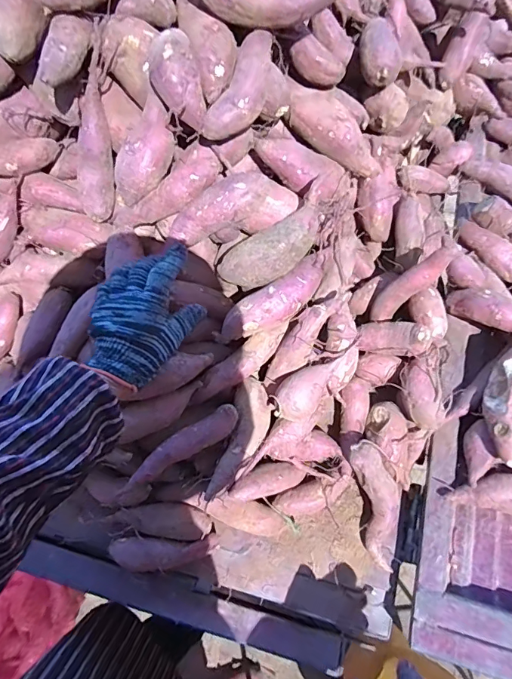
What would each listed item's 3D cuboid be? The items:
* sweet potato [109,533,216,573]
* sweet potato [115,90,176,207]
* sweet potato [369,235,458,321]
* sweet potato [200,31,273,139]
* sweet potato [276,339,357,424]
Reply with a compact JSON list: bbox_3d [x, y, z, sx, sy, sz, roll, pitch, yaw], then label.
[{"bbox_3d":[-0.119,0.279,0.557,0.136,0.033,0.040,-4,69,1],"label":"sweet potato"},{"bbox_3d":[-0.134,-0.226,0.515,0.050,0.042,0.123,24,97,12],"label":"sweet potato"},{"bbox_3d":[0.216,-0.077,0.588,0.031,0.146,0.033,-9,60,-48],"label":"sweet potato"},{"bbox_3d":[-0.013,-0.295,0.497,0.047,0.036,0.138,26,89,12],"label":"sweet potato"},{"bbox_3d":[0.076,0.056,0.560,0.055,0.055,0.136,40,59,16],"label":"sweet potato"}]

